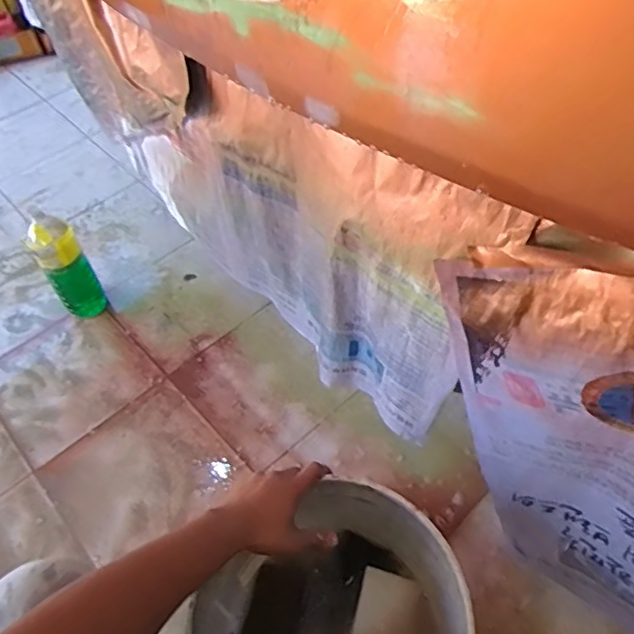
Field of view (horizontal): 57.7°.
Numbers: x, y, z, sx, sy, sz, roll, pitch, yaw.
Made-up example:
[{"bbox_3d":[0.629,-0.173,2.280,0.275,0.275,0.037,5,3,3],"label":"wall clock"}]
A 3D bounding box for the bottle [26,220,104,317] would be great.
[{"bbox_3d":[-0.524,-0.092,1.222,0.086,0.247,0.079,-31,56,-18],"label":"bottle"}]

